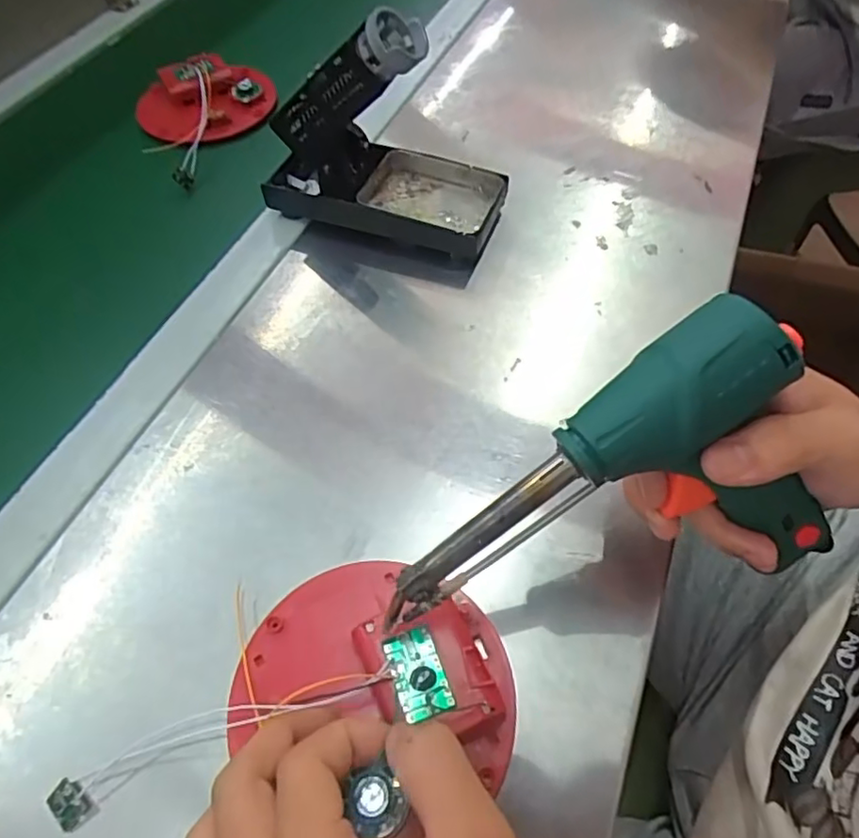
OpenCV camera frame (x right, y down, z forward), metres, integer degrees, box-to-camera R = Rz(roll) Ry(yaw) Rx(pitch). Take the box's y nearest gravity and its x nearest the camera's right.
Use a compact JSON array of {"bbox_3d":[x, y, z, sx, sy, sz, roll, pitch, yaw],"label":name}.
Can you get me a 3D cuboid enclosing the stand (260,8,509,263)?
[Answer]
[{"bbox_3d":[-0.032,-0.193,0.413,0.165,0.128,0.074,18,59,14],"label":"stand"}]

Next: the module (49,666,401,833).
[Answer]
[{"bbox_3d":[-0.086,0.132,0.257,0.147,0.019,0.028,-21,56,3],"label":"module"}]

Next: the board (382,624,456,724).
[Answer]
[{"bbox_3d":[-0.005,0.106,0.259,0.021,0.004,0.035,-18,57,-9],"label":"board"}]

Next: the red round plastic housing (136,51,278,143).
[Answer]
[{"bbox_3d":[-0.209,-0.297,0.559,0.112,0.035,0.107,-1,55,2],"label":"red round plastic housing"}]

